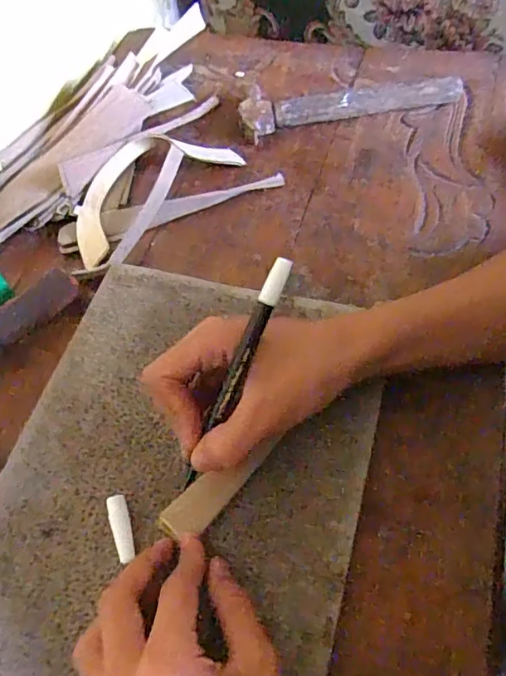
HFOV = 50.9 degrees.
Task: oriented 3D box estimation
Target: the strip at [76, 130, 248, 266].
[{"bbox_3d":[-0.096,-0.137,0.465,0.073,0.030,0.173,38,68,25],"label":"strip"}]

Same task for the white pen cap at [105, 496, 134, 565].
[{"bbox_3d":[-0.074,0.107,0.302,0.010,0.011,0.035,-17,57,-6],"label":"white pen cap"}]

